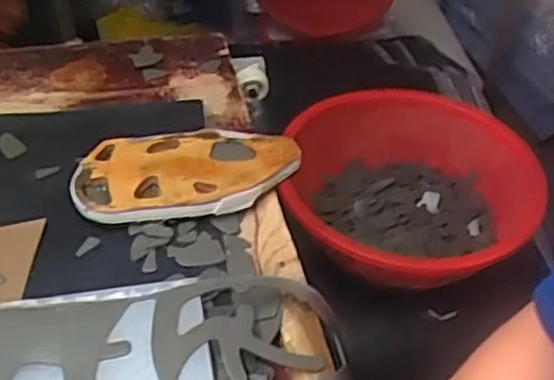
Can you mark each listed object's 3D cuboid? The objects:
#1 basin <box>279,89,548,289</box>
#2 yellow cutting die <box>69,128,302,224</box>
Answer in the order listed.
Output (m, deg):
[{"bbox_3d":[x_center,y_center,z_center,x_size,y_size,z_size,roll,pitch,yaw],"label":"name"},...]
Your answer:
[{"bbox_3d":[0.202,0.011,1.092,0.402,0.157,0.363,1,41,-7],"label":"basin"},{"bbox_3d":[-0.087,-0.016,0.688,0.214,0.031,0.105,-2,43,-10],"label":"yellow cutting die"}]

